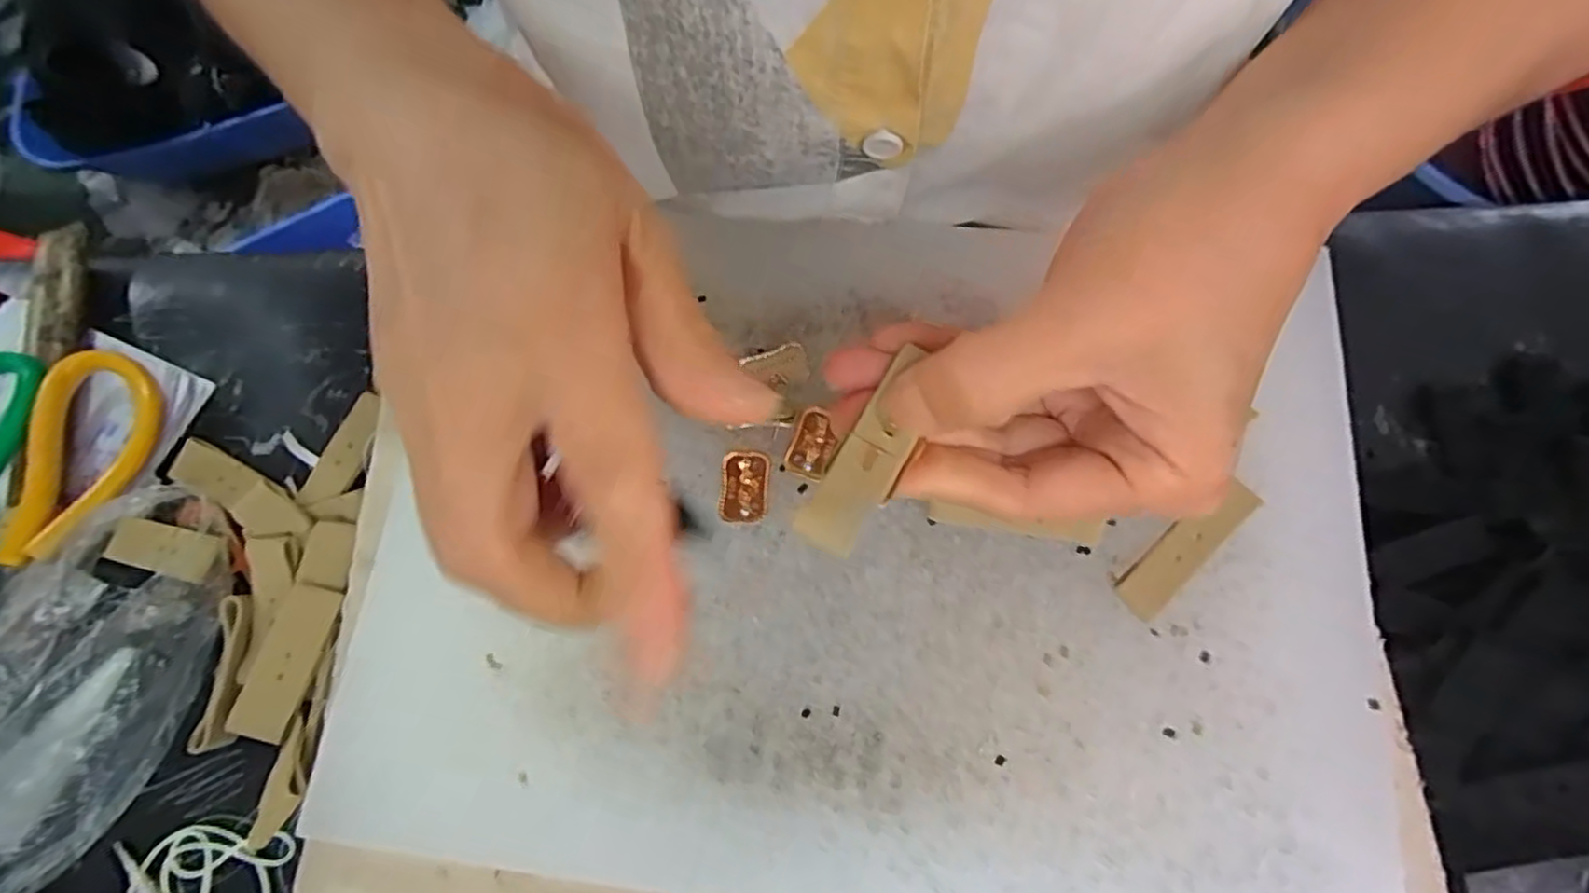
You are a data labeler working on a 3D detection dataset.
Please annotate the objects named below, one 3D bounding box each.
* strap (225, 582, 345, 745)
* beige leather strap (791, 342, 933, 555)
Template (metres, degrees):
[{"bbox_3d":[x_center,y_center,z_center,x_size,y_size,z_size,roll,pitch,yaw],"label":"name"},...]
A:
[{"bbox_3d":[-0.204,0.086,0.275,0.021,0.006,0.060,14,73,10],"label":"strap"},{"bbox_3d":[0.018,0.001,0.167,0.016,0.006,0.054,24,66,9],"label":"beige leather strap"}]

